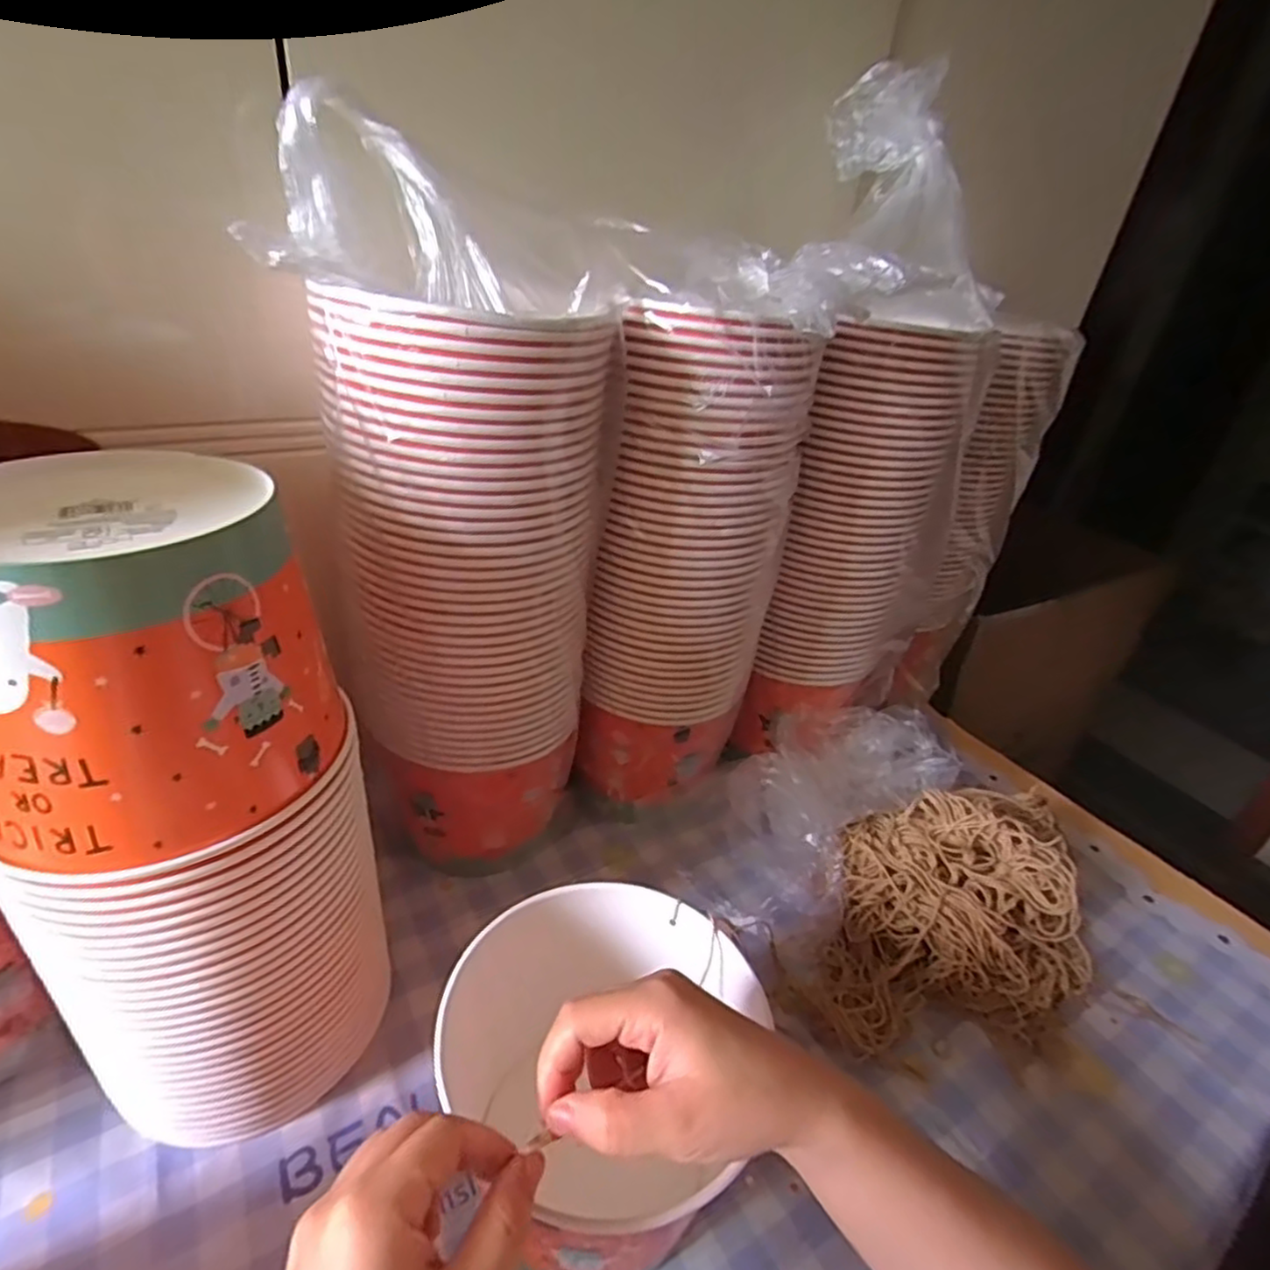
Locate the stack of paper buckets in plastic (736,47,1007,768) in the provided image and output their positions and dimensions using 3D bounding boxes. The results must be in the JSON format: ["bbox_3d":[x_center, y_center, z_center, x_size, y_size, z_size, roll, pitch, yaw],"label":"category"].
[{"bbox_3d":[0.190,-0.132,0.549,0.161,0.484,0.132,14,32,11],"label":"stack of paper buckets in plastic"}]

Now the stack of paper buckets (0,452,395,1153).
[{"bbox_3d":[-0.219,0.105,0.353,0.138,0.347,0.126,-8,34,-23],"label":"stack of paper buckets"}]

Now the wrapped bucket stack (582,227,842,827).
[{"bbox_3d":[0.044,-0.058,0.524,0.132,0.414,0.137,16,33,16],"label":"wrapped bucket stack"}]

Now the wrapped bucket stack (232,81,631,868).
[{"bbox_3d":[-0.111,-0.039,0.448,0.150,0.454,0.143,16,33,16],"label":"wrapped bucket stack"}]

